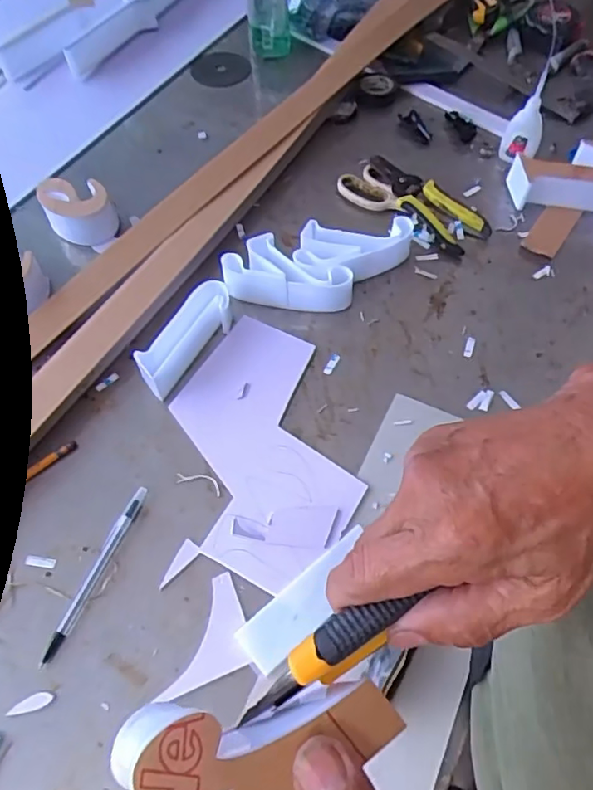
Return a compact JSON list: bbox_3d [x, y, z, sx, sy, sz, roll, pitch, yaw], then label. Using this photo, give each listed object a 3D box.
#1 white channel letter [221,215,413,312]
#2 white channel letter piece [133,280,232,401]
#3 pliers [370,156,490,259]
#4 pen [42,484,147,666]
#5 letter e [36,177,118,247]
[{"bbox_3d":[0.025,-0.144,0.622,0.203,0.041,0.101,1,59,1],"label":"white channel letter"},{"bbox_3d":[-0.108,-0.059,0.565,0.033,0.043,0.124,32,64,18],"label":"white channel letter piece"},{"bbox_3d":[0.157,-0.239,0.689,0.066,0.024,0.171,-31,63,-17],"label":"pliers"},{"bbox_3d":[-0.164,0.143,0.466,0.012,0.009,0.150,20,61,12],"label":"pen"},{"bbox_3d":[-0.253,-0.216,0.663,0.072,0.045,0.072,0,59,0],"label":"letter e"}]

